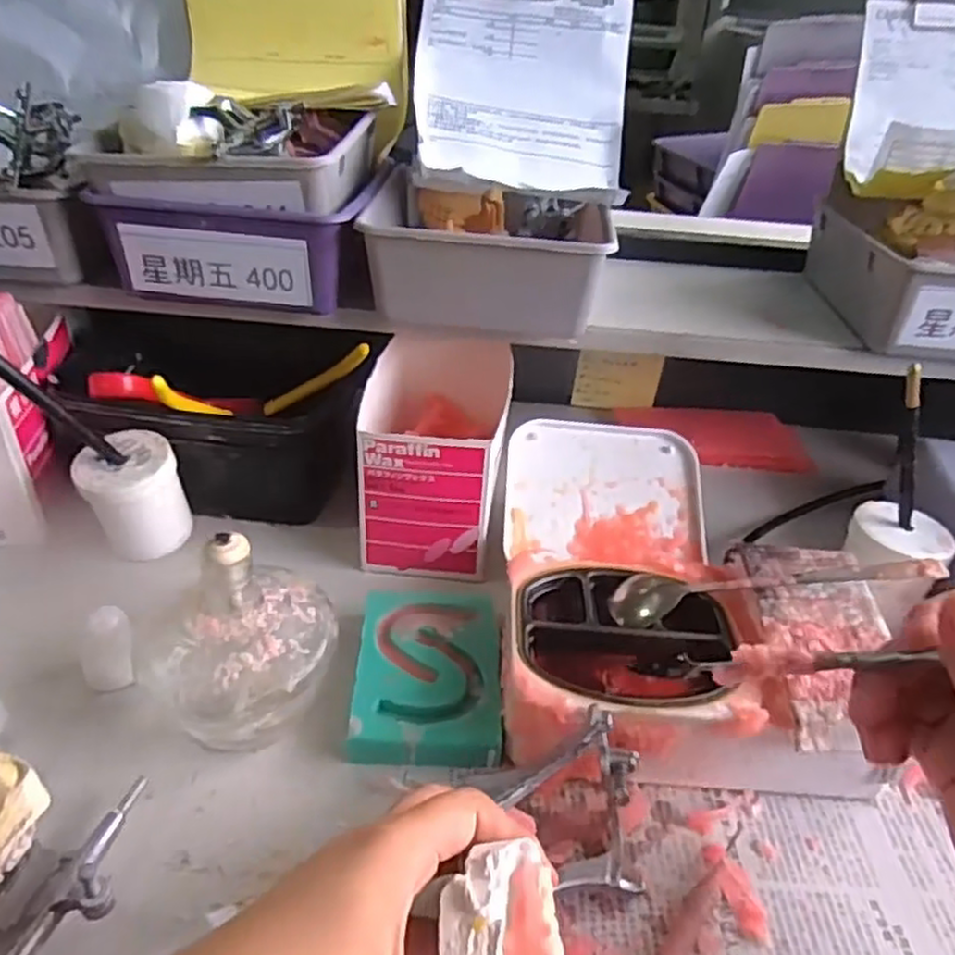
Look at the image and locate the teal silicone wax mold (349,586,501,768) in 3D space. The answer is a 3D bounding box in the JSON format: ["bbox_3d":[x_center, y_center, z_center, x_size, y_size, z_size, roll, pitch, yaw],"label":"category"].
[{"bbox_3d":[-0.026,0.101,0.390,0.074,0.016,0.106,2,35,-3],"label":"teal silicone wax mold"}]

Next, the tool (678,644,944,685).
[{"bbox_3d":[0.159,0.064,0.260,0.165,0.010,0.011,-9,30,23],"label":"tool"}]

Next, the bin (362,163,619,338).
[{"bbox_3d":[0.006,-0.154,0.492,0.144,0.060,0.161,5,35,1],"label":"bin"}]

